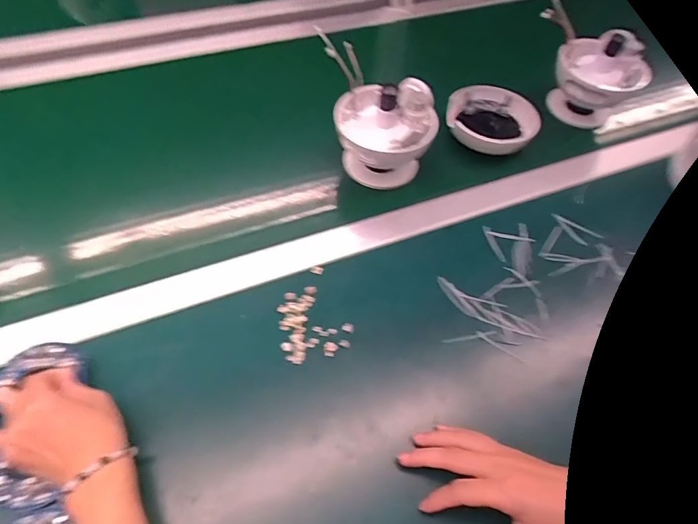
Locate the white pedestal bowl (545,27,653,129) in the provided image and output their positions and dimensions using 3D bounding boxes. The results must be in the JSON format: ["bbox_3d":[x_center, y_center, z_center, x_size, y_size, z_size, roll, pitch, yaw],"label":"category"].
[{"bbox_3d":[0.373,-0.277,0.666,0.120,0.122,0.106,34,60,14],"label":"white pedestal bowl"}]

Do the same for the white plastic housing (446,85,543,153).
[{"bbox_3d":[0.200,-0.198,0.618,0.122,0.044,0.117,10,57,-1],"label":"white plastic housing"}]

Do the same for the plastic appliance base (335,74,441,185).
[{"bbox_3d":[0.044,-0.156,0.543,0.117,0.116,0.110,12,57,1],"label":"plastic appliance base"}]

